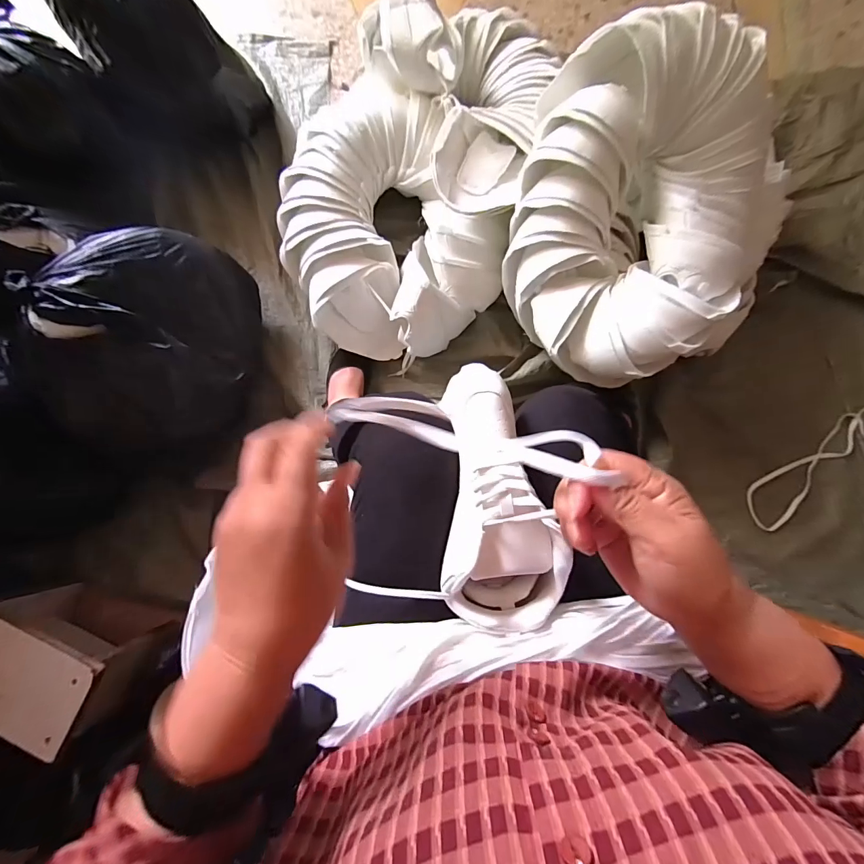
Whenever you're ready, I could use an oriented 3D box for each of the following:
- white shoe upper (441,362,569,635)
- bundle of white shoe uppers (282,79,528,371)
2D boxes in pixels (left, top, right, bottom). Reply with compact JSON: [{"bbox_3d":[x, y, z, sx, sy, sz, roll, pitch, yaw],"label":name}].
[{"bbox_3d":[0.055,0.051,0.367,0.103,0.058,0.233,-8,82,2],"label":"white shoe upper"},{"bbox_3d":[-0.064,-0.415,0.810,0.468,0.157,0.499,-23,82,-1],"label":"bundle of white shoe uppers"}]

